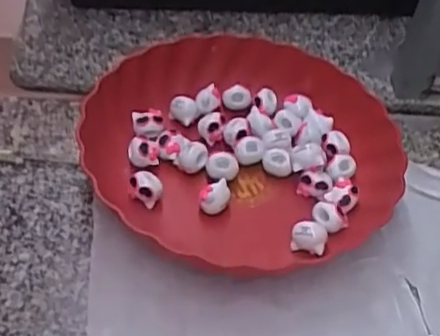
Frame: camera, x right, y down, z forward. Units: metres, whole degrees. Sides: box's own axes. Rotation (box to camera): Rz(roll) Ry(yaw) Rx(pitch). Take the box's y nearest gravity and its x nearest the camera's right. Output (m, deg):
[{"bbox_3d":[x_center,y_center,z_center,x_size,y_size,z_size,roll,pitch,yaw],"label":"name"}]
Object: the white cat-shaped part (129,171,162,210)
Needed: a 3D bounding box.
[{"bbox_3d":[-0.057,0.016,0.481,0.024,0.029,0.013,10,47,7],"label":"white cat-shaped part"}]

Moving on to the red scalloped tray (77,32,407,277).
[{"bbox_3d":[0.024,-0.021,0.511,0.244,0.042,0.241,36,55,28],"label":"red scalloped tray"}]

